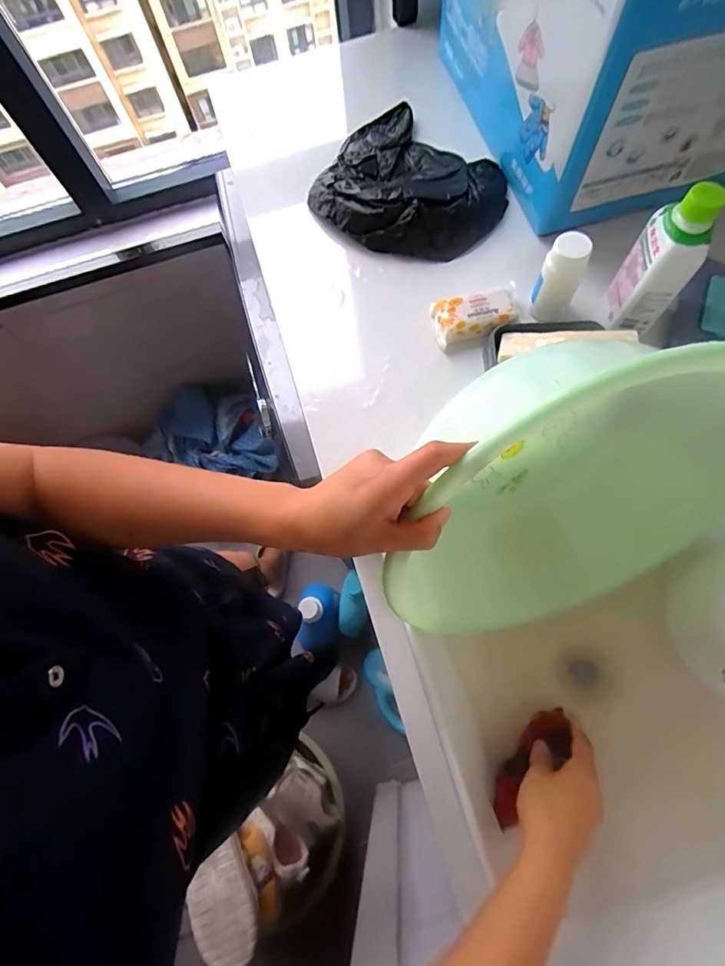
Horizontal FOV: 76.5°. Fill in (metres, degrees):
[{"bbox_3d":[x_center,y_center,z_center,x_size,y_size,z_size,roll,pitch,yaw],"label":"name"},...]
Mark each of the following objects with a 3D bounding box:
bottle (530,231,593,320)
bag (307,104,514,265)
[{"bbox_3d":[0.208,-0.215,0.484,0.043,0.080,0.035,29,75,10],"label":"bottle"},{"bbox_3d":[0.062,-0.388,0.590,0.244,0.045,0.212,38,77,12],"label":"bag"}]

